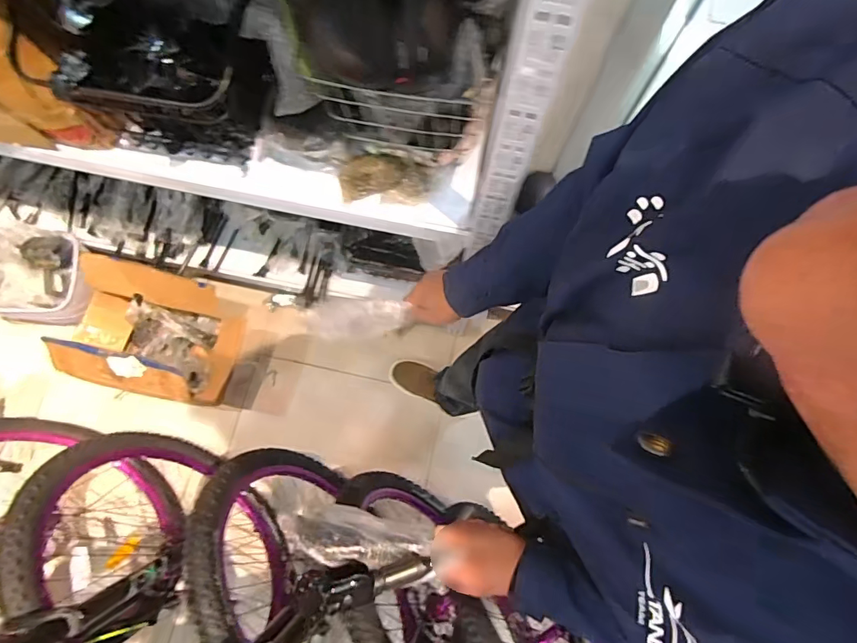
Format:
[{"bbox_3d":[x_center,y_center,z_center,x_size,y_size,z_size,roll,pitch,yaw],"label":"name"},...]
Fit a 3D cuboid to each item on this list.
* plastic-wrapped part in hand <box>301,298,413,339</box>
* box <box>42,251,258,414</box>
[{"bbox_3d":[-0.110,-0.006,0.720,0.151,0.030,0.052,-4,76,-1],"label":"plastic-wrapped part in hand"},{"bbox_3d":[-0.732,0.046,1.323,0.450,0.276,0.317,9,76,2],"label":"box"}]

